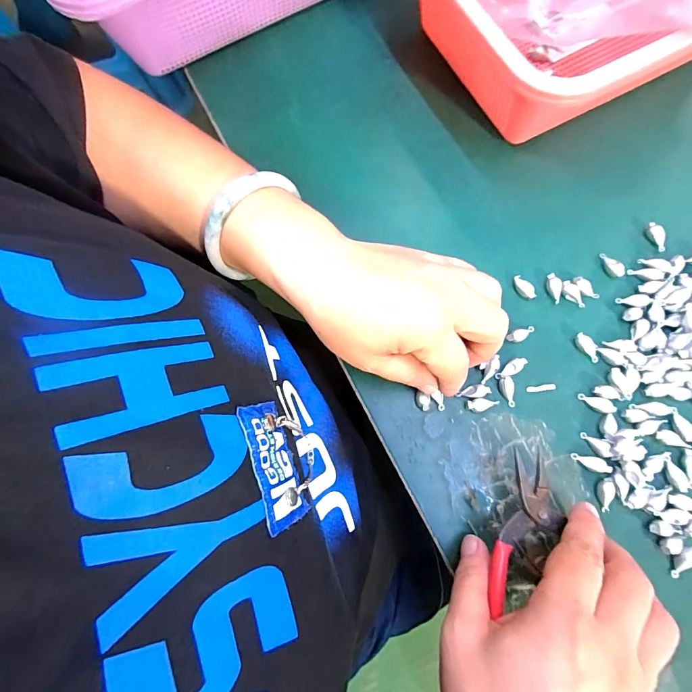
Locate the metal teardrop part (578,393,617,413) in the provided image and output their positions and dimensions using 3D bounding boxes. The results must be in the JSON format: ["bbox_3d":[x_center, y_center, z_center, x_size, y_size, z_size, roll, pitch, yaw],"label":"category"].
[{"bbox_3d":[0.162,0.037,0.247,0.023,0.004,0.008,21,78,6],"label":"metal teardrop part"}]

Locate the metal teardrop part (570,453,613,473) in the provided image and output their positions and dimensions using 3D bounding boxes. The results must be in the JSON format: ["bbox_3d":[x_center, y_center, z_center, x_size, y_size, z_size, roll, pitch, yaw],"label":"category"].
[{"bbox_3d":[0.153,0.073,0.240,0.022,0.005,0.008,13,77,5],"label":"metal teardrop part"}]

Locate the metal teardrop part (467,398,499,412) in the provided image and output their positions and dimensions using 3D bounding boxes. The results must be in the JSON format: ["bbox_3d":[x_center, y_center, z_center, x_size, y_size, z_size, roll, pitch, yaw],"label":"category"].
[{"bbox_3d":[0.090,0.039,0.250,0.020,0.006,0.008,-1,76,1],"label":"metal teardrop part"}]

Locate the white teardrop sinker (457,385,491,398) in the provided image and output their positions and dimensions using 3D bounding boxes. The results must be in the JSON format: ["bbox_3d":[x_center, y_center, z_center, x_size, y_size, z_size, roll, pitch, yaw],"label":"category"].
[{"bbox_3d":[0.084,0.030,0.251,0.020,0.004,0.008,-10,76,11],"label":"white teardrop sinker"}]

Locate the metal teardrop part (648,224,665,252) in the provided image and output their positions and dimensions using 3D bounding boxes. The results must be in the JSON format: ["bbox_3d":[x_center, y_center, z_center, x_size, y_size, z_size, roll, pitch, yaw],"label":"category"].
[{"bbox_3d":[0.221,-0.077,0.273,0.007,0.008,0.022,-13,77,-2],"label":"metal teardrop part"}]

